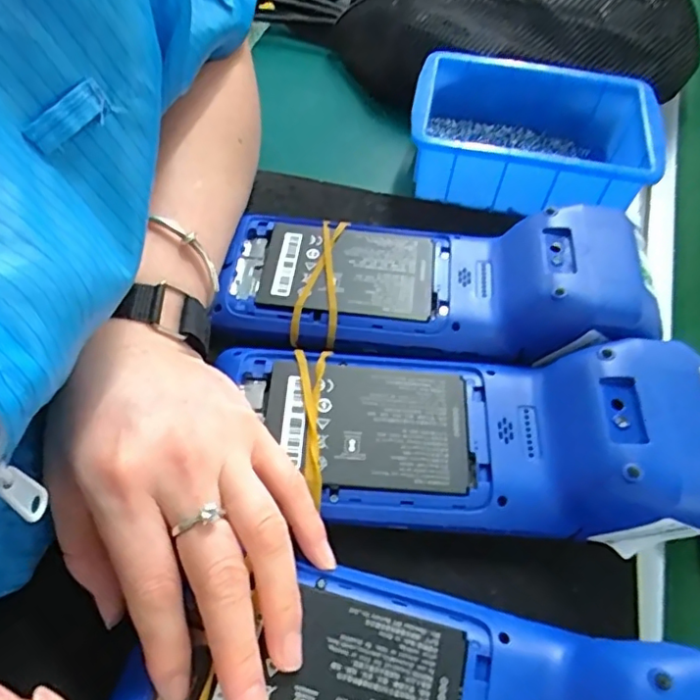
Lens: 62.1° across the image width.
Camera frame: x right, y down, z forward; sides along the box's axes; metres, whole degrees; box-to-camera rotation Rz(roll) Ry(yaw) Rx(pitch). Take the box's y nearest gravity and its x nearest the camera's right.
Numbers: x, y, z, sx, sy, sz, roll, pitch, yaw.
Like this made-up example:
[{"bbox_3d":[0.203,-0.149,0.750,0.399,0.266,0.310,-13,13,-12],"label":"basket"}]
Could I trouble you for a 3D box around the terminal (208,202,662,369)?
[{"bbox_3d":[0.038,-0.044,0.298,0.207,0.046,0.094,4,57,0],"label":"terminal"}]

